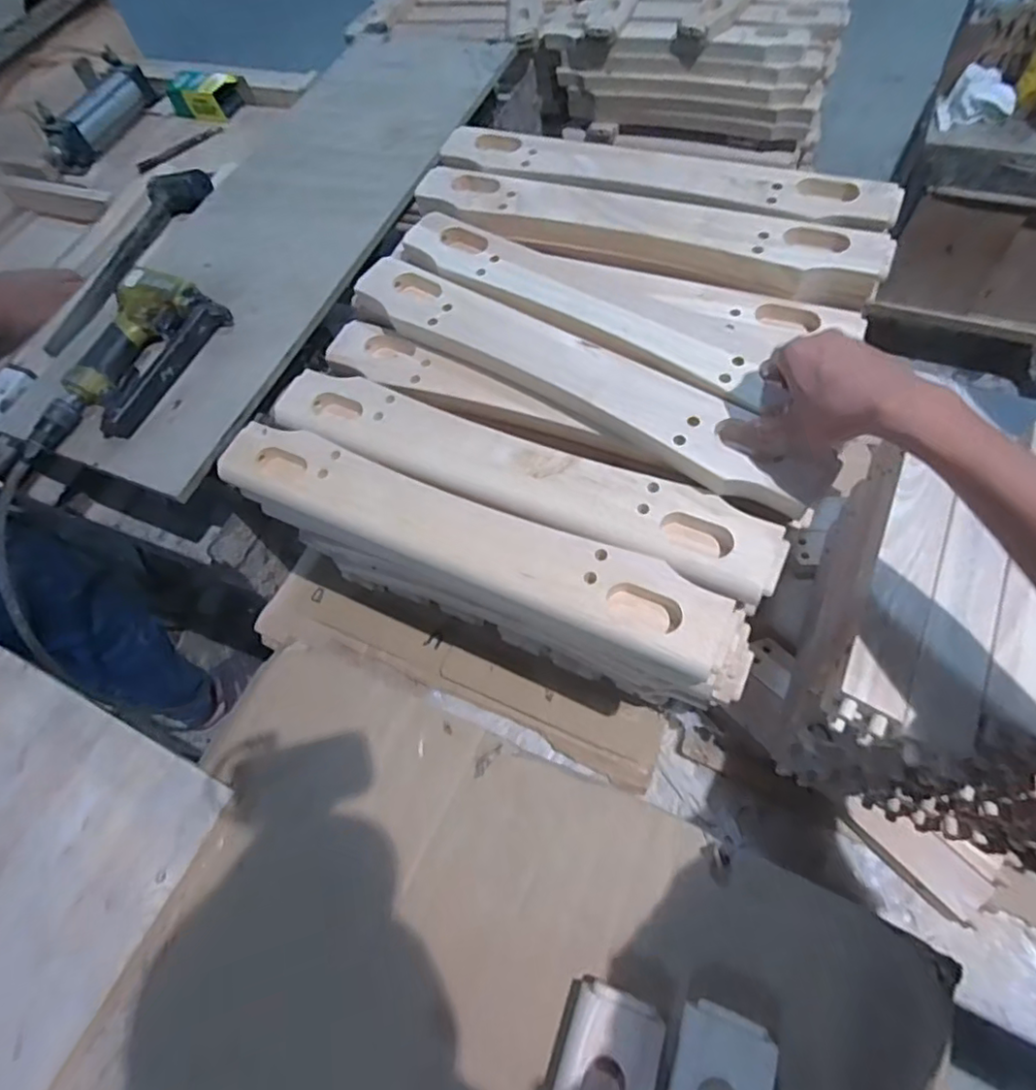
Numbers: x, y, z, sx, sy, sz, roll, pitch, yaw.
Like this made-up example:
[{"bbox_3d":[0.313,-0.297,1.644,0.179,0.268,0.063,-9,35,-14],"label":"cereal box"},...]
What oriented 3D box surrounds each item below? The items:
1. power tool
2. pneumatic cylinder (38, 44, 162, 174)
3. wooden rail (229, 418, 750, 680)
[{"bbox_3d":[-0.423,-0.218,0.672,0.123,0.038,0.187,22,68,18],"label":"power tool"},{"bbox_3d":[-0.786,-0.800,1.143,0.090,0.061,0.278,14,65,15],"label":"pneumatic cylinder"},{"bbox_3d":[-0.061,-0.008,0.534,0.490,0.028,0.082,20,76,18],"label":"wooden rail"}]

